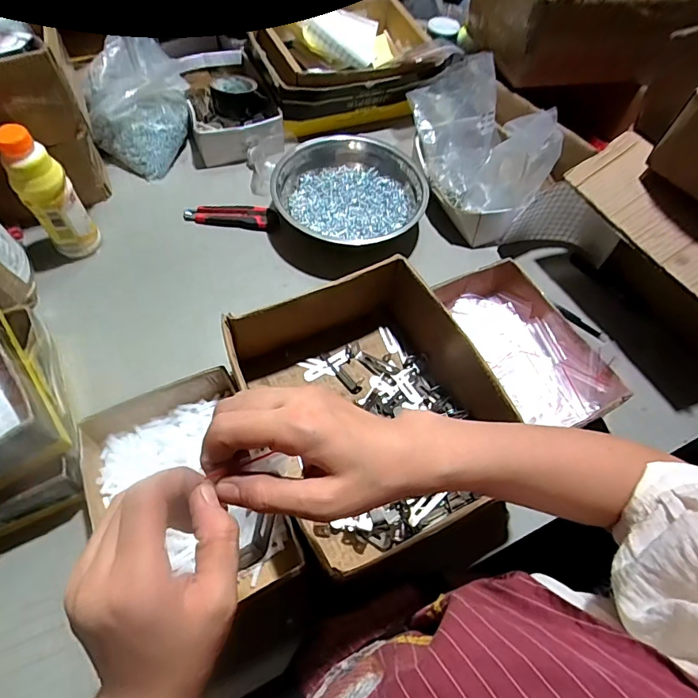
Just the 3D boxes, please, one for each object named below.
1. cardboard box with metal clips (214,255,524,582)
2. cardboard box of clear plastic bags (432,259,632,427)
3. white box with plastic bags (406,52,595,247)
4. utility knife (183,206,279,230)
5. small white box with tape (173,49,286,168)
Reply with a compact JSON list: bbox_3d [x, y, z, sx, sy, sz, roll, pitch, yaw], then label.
[{"bbox_3d":[0.028,0.069,0.547,0.251,0.125,0.293,-22,64,-16],"label":"cardboard box with metal clips"},{"bbox_3d":[0.245,-0.001,0.639,0.138,0.069,0.260,-21,63,-16],"label":"cardboard box of clear plastic bags"},{"bbox_3d":[0.233,-0.351,0.757,0.187,0.180,0.283,-16,62,-13],"label":"white box with plastic bags"},{"bbox_3d":[-0.201,-0.224,0.764,0.156,0.026,0.038,5,59,-1],"label":"utility knife"},{"bbox_3d":[-0.239,-0.473,0.888,0.161,0.085,0.256,-18,63,-14],"label":"small white box with tape"}]

